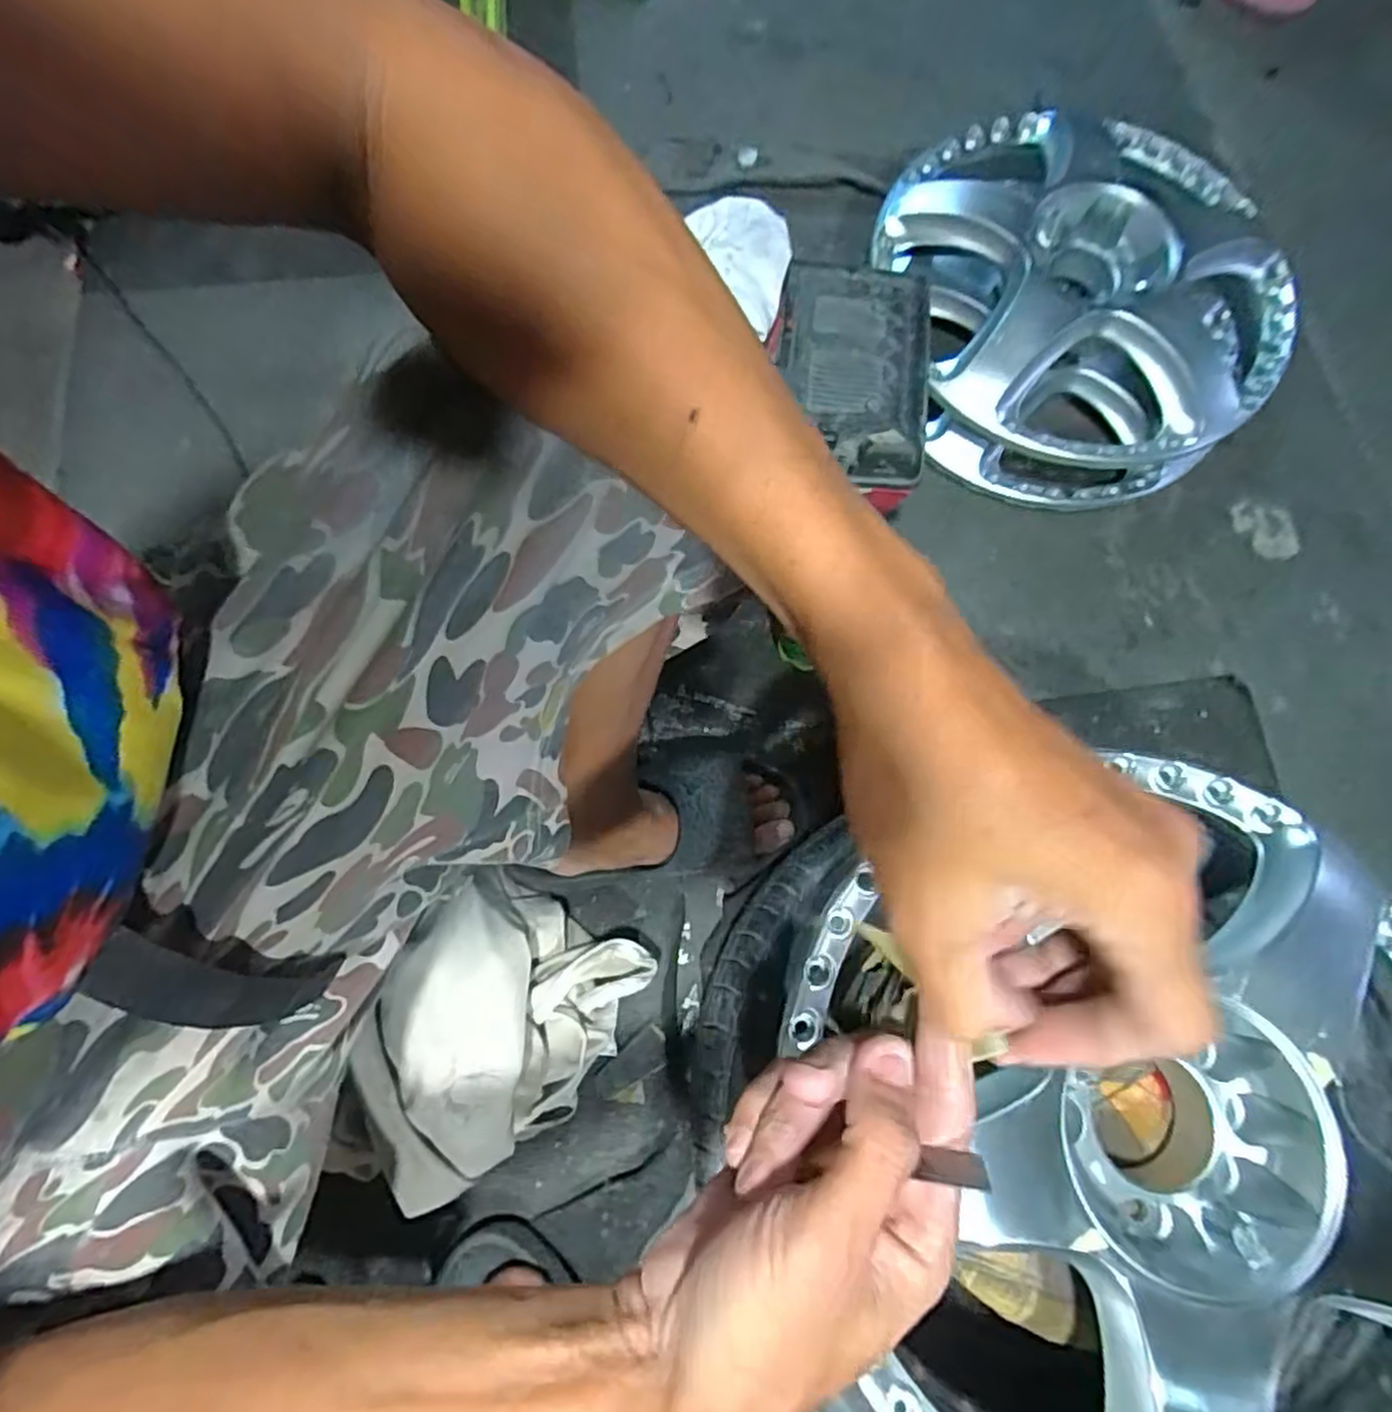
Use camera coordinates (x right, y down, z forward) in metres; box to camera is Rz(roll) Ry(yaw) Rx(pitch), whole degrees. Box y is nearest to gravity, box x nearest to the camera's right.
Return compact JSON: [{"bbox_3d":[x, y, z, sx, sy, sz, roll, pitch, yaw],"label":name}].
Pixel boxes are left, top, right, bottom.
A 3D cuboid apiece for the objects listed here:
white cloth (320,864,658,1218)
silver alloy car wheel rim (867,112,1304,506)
[{"bbox_3d":[-0.171,0.280,0.574,0.177,0.129,0.249,28,77,5],"label":"white cloth"},{"bbox_3d":[0.412,-0.439,0.762,0.390,0.149,0.414,1,76,-2],"label":"silver alloy car wheel rim"}]

